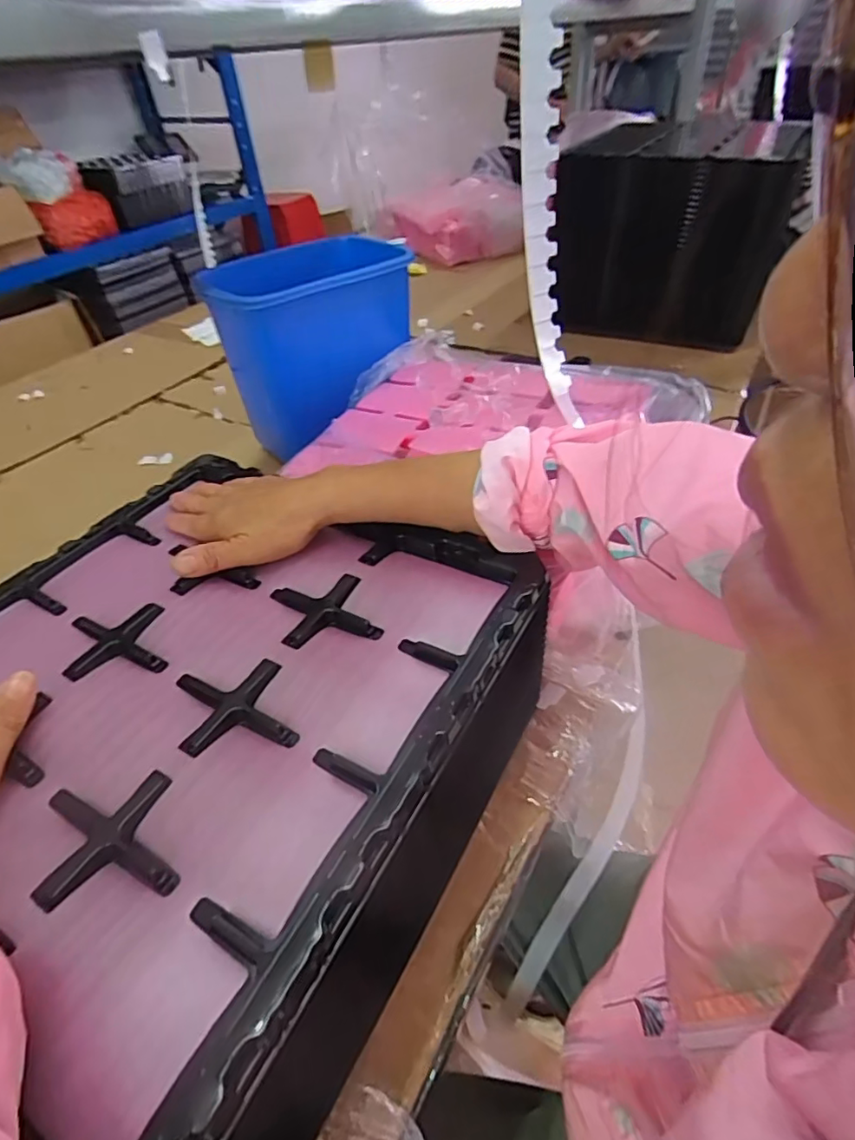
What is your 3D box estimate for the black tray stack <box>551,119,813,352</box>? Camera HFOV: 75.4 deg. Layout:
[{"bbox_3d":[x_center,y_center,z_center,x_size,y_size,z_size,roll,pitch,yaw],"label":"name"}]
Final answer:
[{"bbox_3d":[0.411,-0.585,0.953,0.337,0.264,0.291,9,45,15],"label":"black tray stack"}]

